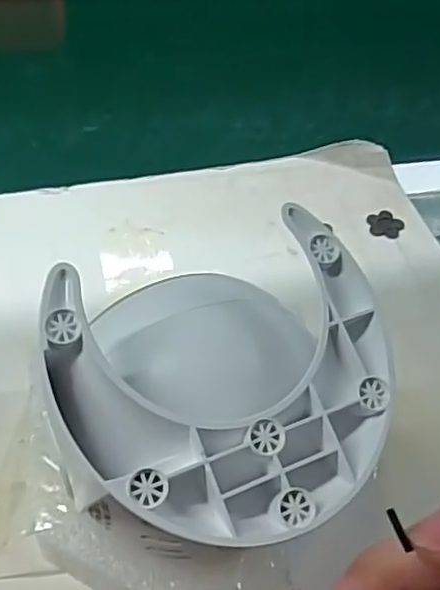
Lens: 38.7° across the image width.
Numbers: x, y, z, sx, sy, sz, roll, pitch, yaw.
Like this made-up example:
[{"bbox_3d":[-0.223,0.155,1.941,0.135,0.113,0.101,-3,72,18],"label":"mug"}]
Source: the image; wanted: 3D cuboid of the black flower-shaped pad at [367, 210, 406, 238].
[{"bbox_3d":[0.120,-0.051,0.456,0.026,0.005,0.025,10,49,2],"label":"black flower-shaped pad"}]

